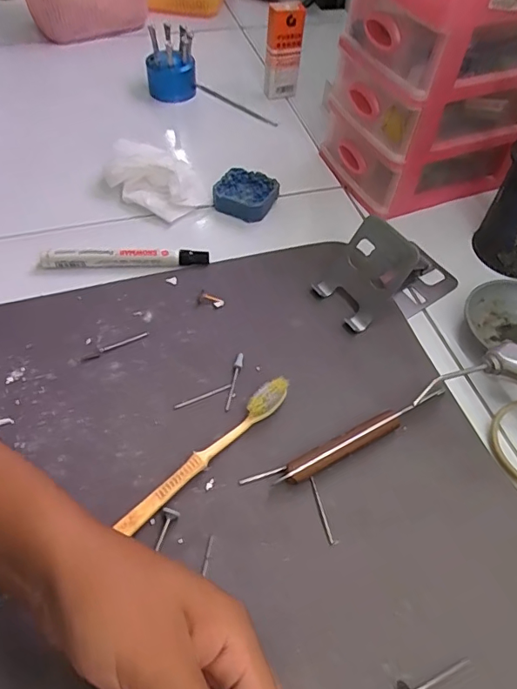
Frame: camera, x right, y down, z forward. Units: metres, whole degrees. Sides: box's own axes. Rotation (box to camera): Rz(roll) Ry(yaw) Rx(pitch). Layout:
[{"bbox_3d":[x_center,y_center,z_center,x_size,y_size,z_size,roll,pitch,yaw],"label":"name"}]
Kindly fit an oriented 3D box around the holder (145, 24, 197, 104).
[{"bbox_3d":[-0.109,-0.346,0.607,0.059,0.077,0.062,-7,55,-8],"label":"holder"}]

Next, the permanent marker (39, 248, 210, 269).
[{"bbox_3d":[-0.118,-0.076,0.436,0.144,0.019,0.013,-4,54,-6],"label":"permanent marker"}]

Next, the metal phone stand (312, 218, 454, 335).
[{"bbox_3d":[0.117,-0.069,0.412,0.121,0.064,0.062,-20,58,-17],"label":"metal phone stand"}]

